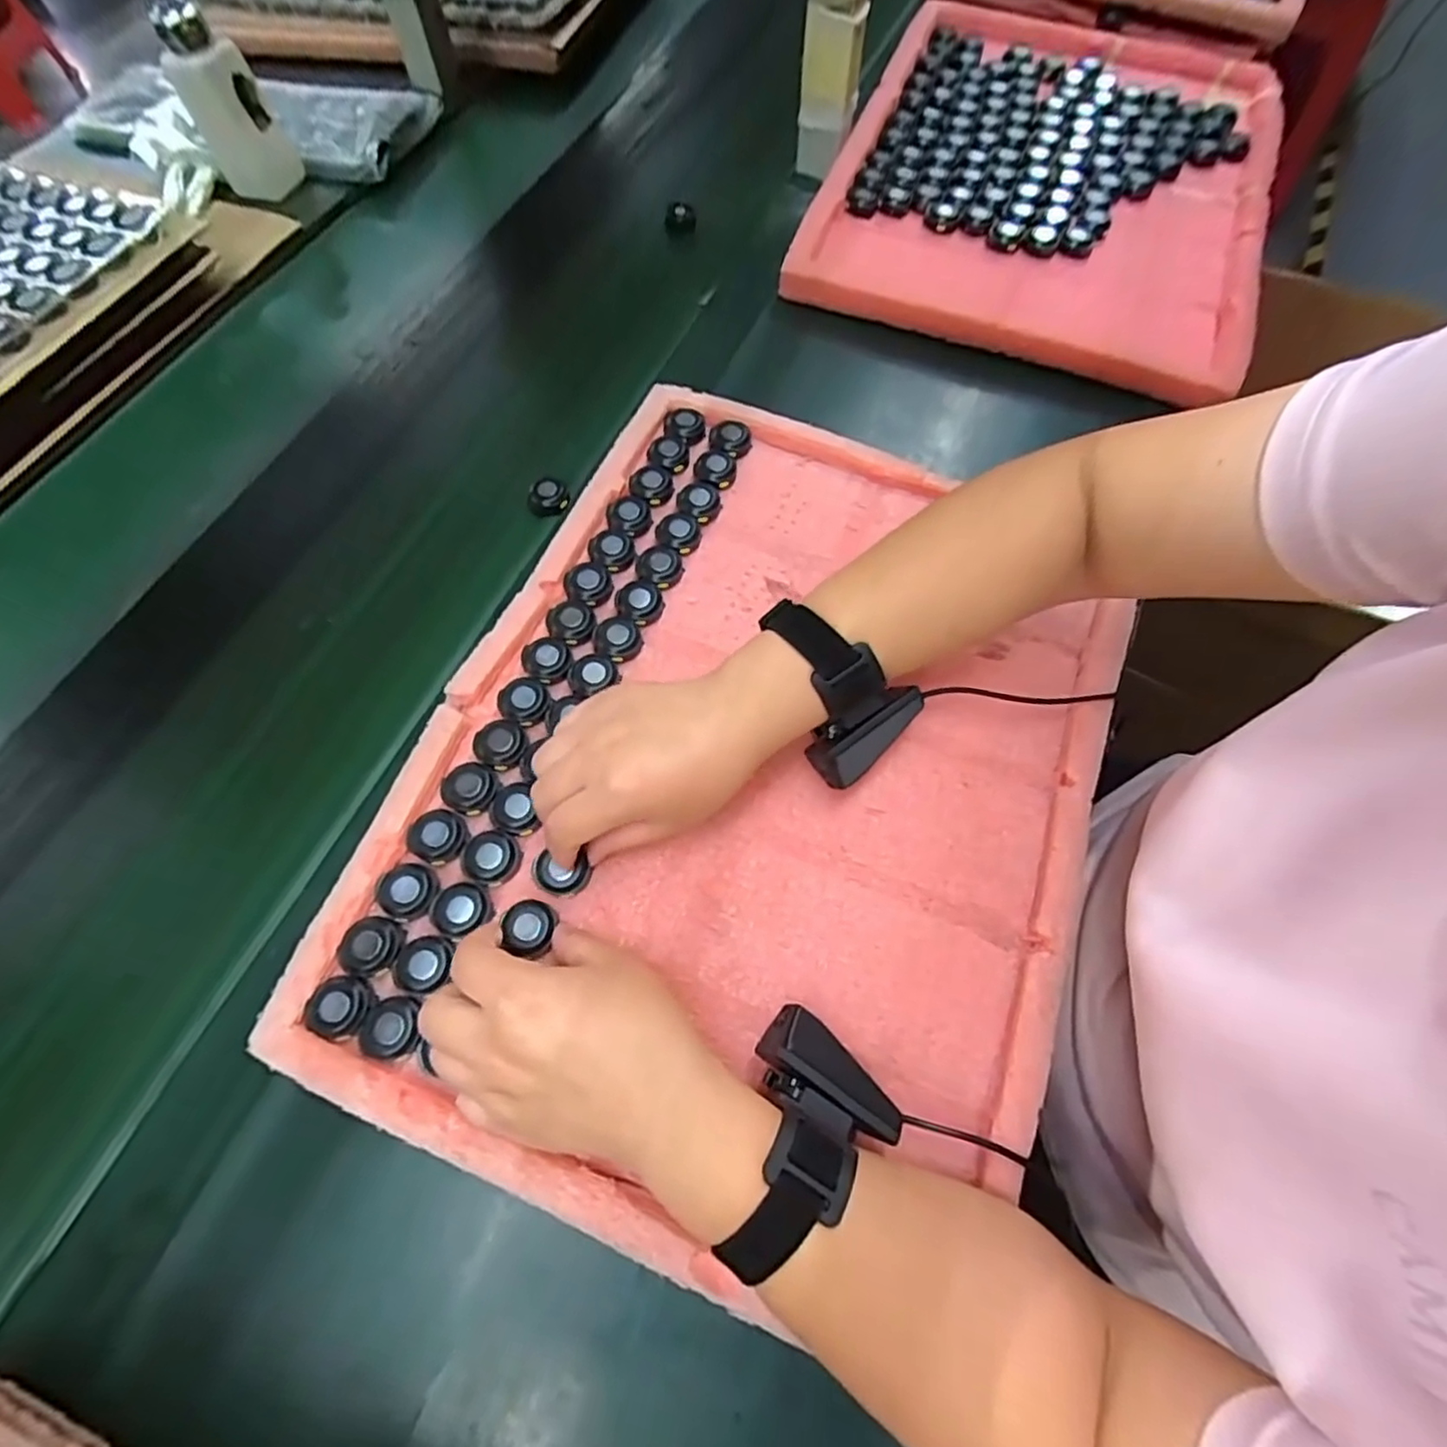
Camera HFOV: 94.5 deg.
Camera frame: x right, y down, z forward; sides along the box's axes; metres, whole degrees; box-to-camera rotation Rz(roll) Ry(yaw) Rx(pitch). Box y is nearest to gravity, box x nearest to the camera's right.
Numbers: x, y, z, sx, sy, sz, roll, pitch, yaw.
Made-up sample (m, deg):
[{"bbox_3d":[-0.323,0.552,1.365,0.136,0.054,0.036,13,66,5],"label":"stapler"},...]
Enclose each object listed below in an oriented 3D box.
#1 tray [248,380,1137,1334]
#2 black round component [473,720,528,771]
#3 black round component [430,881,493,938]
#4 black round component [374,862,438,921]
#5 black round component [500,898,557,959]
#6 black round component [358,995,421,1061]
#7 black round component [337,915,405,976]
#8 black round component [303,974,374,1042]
[{"bbox_3d":[0.026,0.016,0.402,0.371,0.046,0.491,20,65,11],"label":"tray"},{"bbox_3d":[-0.130,0.011,0.390,0.029,0.007,0.028,0,66,1],"label":"black round component"},{"bbox_3d":[-0.141,0.100,0.359,0.031,0.007,0.027,9,63,6],"label":"black round component"},{"bbox_3d":[-0.169,0.088,0.355,0.029,0.009,0.028,0,66,1],"label":"black round component"},{"bbox_3d":[-0.102,0.107,0.355,0.027,0.011,0.025,-1,62,1],"label":"black round component"},{"bbox_3d":[-0.165,0.149,0.329,0.028,0.009,0.028,0,66,1],"label":"black round component"},{"bbox_3d":[-0.182,0.114,0.344,0.028,0.009,0.028,0,66,1],"label":"black round component"},{"bbox_3d":[-0.192,0.141,0.334,0.029,0.008,0.028,0,66,1],"label":"black round component"}]

